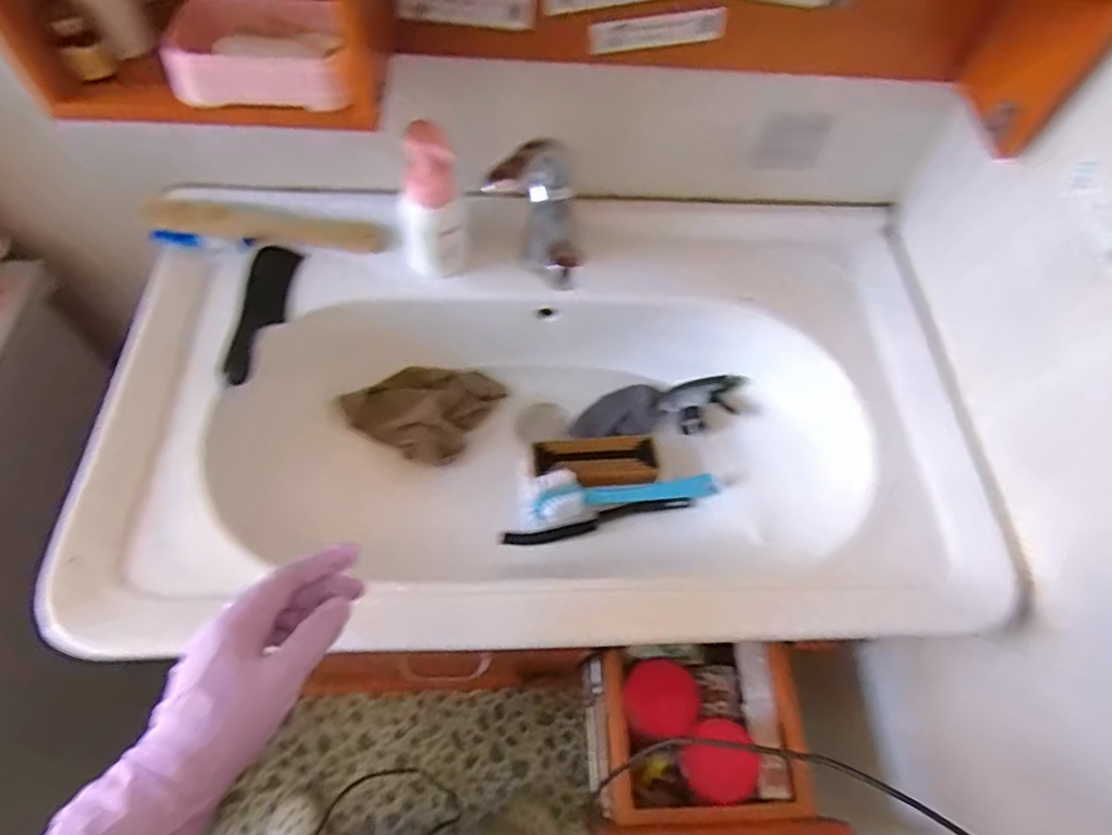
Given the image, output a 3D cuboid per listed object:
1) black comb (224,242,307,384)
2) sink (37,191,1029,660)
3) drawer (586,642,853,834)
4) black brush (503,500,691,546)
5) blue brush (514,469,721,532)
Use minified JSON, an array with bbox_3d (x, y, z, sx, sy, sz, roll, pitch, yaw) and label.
[{"bbox_3d":[-0.302,-0.111,0.643,0.040,0.016,0.170,3,61,0],"label":"black comb"},{"bbox_3d":[-0.018,0.002,0.656,0.807,0.188,0.464,0,61,-5],"label":"sink"},{"bbox_3d":[0.167,0.369,0.715,0.245,0.094,0.202,-1,61,-6],"label":"drawer"},{"bbox_3d":[0.047,0.110,0.659,0.201,0.020,0.023,-10,62,-11],"label":"black brush"},{"bbox_3d":[0.068,0.074,0.661,0.214,0.039,0.050,-9,62,-10],"label":"blue brush"}]

